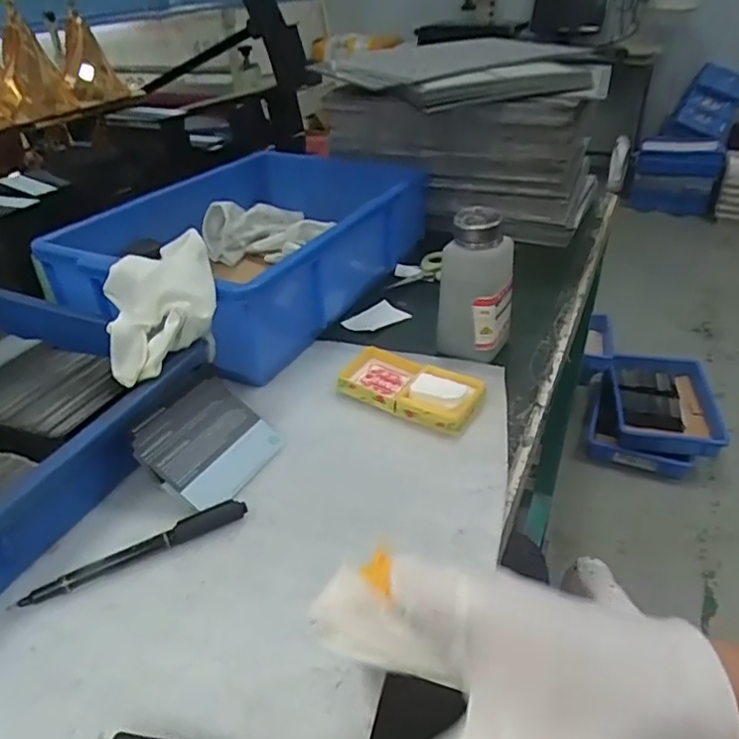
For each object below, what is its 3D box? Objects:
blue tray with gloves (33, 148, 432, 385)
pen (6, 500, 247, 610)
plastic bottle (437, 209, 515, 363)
[{"bbox_3d":[-0.101,-0.141,0.642,0.221,0.102,0.384,18,39,22],"label":"blue tray with gloves"},{"bbox_3d":[-0.137,0.107,0.356,0.129,0.009,0.015,-19,40,-26],"label":"pen"},{"bbox_3d":[0.096,-0.069,0.514,0.054,0.125,0.053,30,44,34],"label":"plastic bottle"}]

